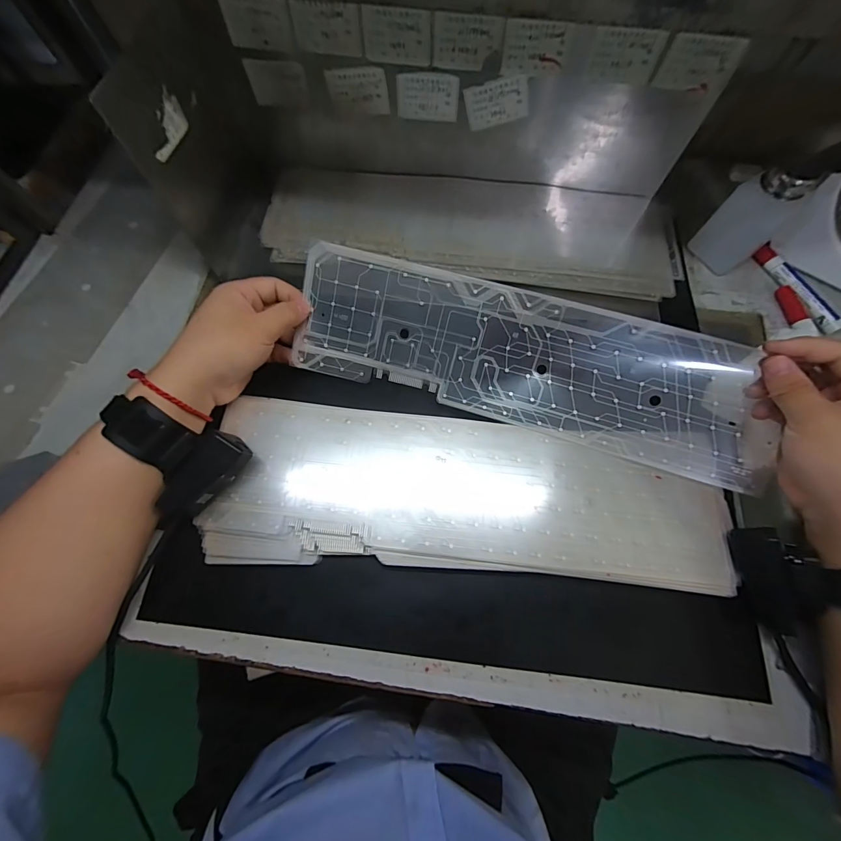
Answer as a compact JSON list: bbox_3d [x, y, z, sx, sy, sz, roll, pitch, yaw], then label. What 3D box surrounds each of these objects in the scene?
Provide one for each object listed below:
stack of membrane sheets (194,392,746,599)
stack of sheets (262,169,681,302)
[{"bbox_3d":[0.037,0.057,0.308,0.404,0.020,0.130,3,68,1],"label":"stack of membrane sheets"},{"bbox_3d":[0.055,-0.220,0.414,0.443,0.019,0.148,7,68,2],"label":"stack of sheets"}]

